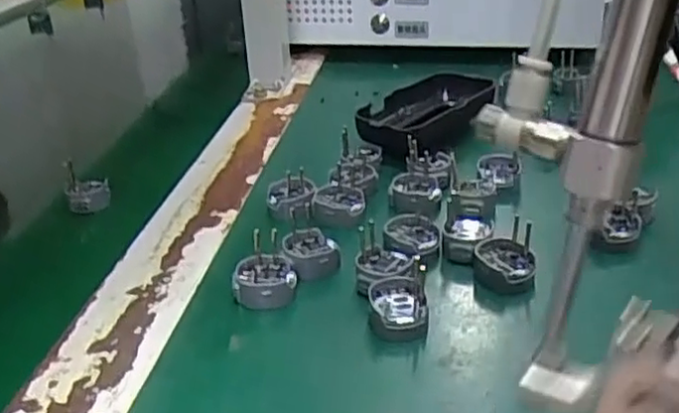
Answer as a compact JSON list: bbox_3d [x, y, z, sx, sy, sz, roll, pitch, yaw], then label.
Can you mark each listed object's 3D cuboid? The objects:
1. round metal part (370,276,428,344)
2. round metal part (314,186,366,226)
[{"bbox_3d":[0.024,0.045,0.297,0.023,0.014,0.030,-5,29,0],"label":"round metal part"},{"bbox_3d":[0.000,-0.001,0.379,0.027,0.009,0.031,-4,29,0],"label":"round metal part"}]

